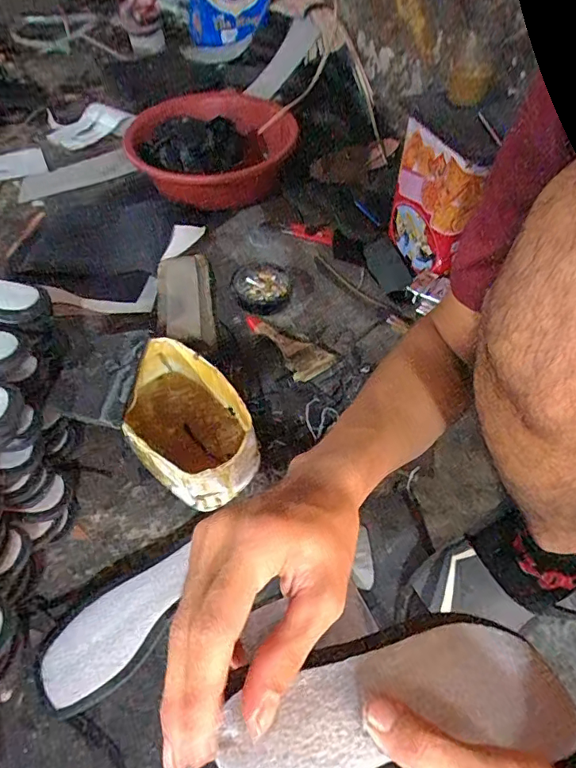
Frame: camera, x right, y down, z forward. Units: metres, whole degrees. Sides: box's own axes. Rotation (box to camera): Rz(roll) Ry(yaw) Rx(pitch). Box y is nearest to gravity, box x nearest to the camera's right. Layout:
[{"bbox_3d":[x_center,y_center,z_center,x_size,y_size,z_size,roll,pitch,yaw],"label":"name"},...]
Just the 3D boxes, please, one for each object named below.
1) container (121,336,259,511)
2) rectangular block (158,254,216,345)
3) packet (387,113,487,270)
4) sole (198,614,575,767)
[{"bbox_3d":[-0.128,0.056,0.595,0.125,0.122,0.199,-30,57,-20],"label":"container"},{"bbox_3d":[-0.166,-0.139,0.775,0.085,0.034,0.191,-7,54,-5],"label":"rectangular block"},{"bbox_3d":[0.220,-0.289,0.764,0.025,0.203,0.162,-26,56,-18],"label":"packet"},{"bbox_3d":[0.066,0.168,0.247,0.222,0.019,0.077,6,48,-30],"label":"sole"}]

